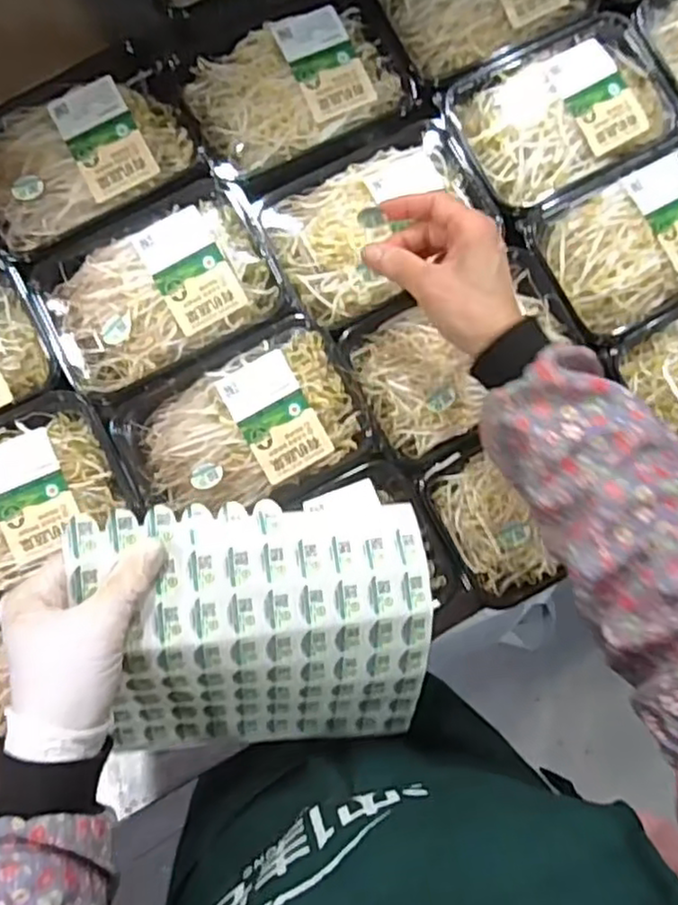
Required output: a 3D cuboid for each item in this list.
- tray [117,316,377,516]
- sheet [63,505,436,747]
[{"bbox_3d":[-0.071,-0.017,0.529,0.177,0.032,0.118,-26,84,-5],"label":"tray"},{"bbox_3d":[-0.046,0.122,0.432,0.201,0.046,0.193,-3,119,-9],"label":"sheet"}]

